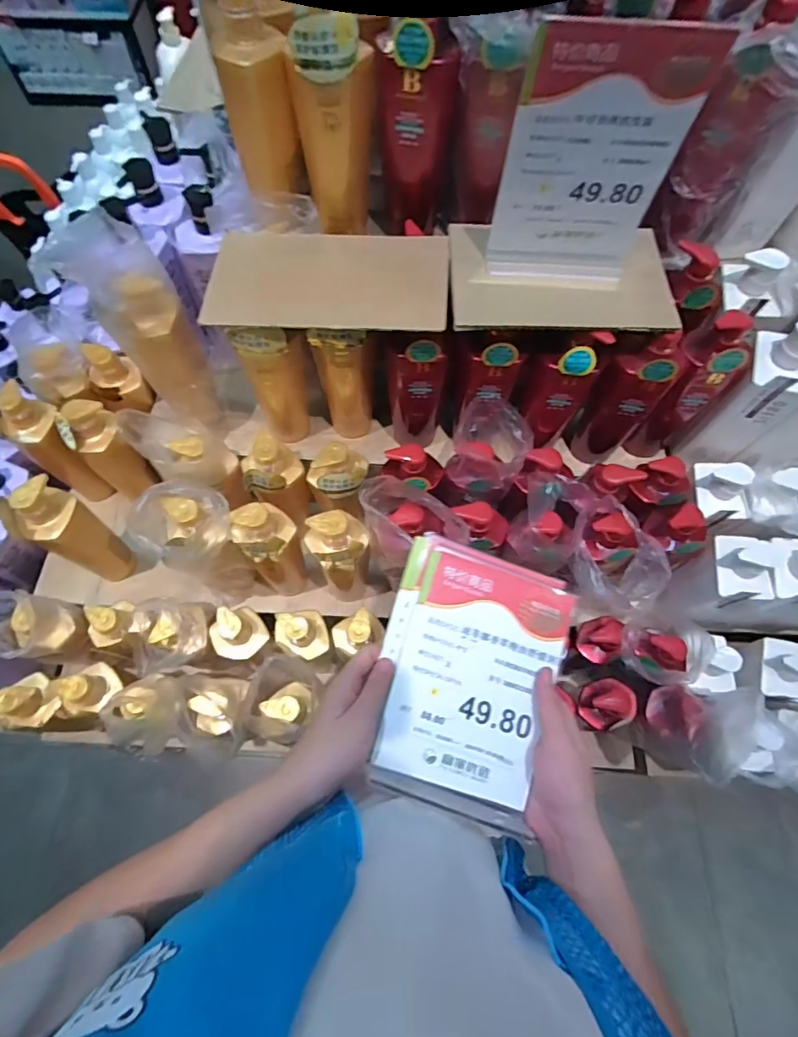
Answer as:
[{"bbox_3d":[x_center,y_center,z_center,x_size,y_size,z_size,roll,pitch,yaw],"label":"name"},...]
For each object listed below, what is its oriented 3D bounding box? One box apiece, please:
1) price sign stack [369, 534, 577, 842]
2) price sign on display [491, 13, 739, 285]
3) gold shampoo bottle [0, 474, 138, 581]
[{"bbox_3d":[0.064,0.145,0.471,0.163,0.015,0.225,18,75,-1],"label":"price sign stack"},{"bbox_3d":[0.173,-0.316,0.466,0.147,0.212,0.023,8,66,3],"label":"price sign on display"},{"bbox_3d":[-0.457,0.026,0.715,0.062,0.227,0.078,31,69,12],"label":"gold shampoo bottle"}]

